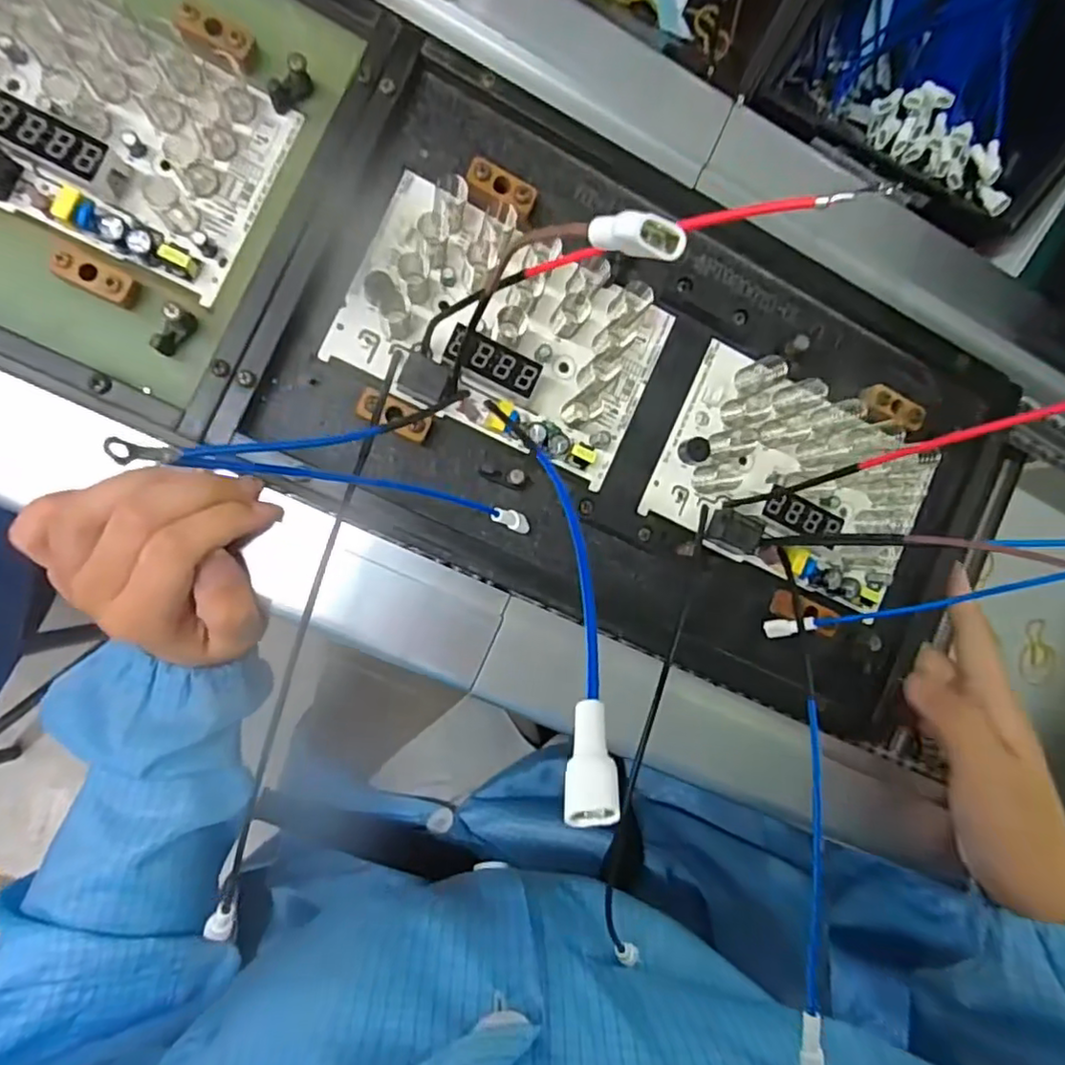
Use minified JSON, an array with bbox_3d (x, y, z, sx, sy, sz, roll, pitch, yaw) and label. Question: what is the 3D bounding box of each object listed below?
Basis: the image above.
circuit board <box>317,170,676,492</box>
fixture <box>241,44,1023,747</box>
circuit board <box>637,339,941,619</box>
[{"bbox_3d":[-0.009,-0.090,0.274,0.135,0.020,0.090,23,88,-10],"label":"circuit board"},{"bbox_3d":[0.063,-0.055,0.291,0.325,0.023,0.206,23,88,-10],"label":"fixture"},{"bbox_3d":[0.131,-0.024,0.301,0.133,0.019,0.087,24,88,-10],"label":"circuit board"}]

